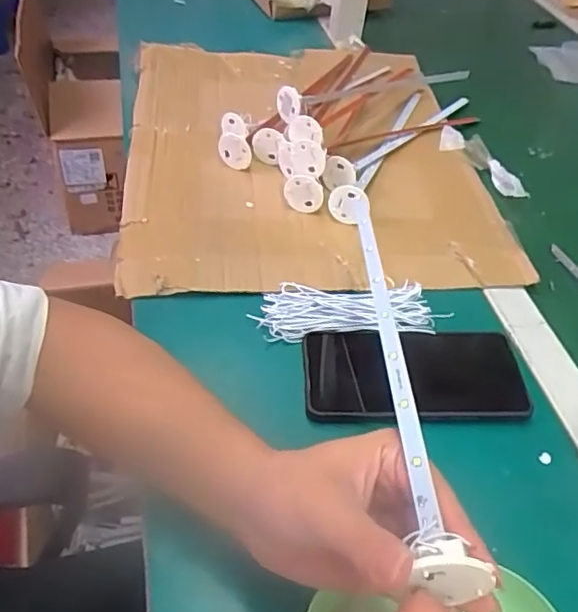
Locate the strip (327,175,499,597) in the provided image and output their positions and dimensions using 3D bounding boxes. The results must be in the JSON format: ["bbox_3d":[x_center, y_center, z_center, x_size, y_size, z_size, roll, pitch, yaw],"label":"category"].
[{"bbox_3d":[0.053,0.010,0.328,0.030,0.027,0.294,1,39,-4],"label":"strip"}]

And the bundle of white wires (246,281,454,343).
[{"bbox_3d":[0.049,0.003,0.474,0.148,0.016,0.053,-1,48,-7],"label":"bundle of white wires"}]

